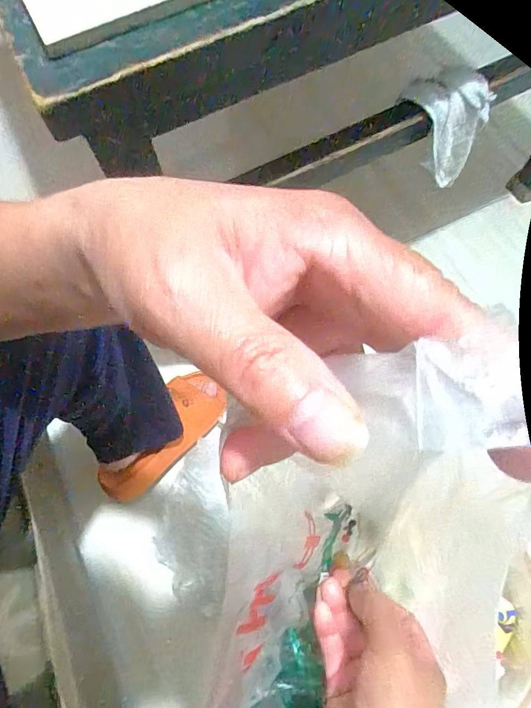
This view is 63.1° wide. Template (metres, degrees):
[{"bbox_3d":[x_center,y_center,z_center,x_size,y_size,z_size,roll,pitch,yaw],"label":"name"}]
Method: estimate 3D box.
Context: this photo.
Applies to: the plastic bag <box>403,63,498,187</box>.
[{"bbox_3d":[0.214,-0.264,0.524,0.105,0.140,0.032,-11,69,-1],"label":"plastic bag"}]

